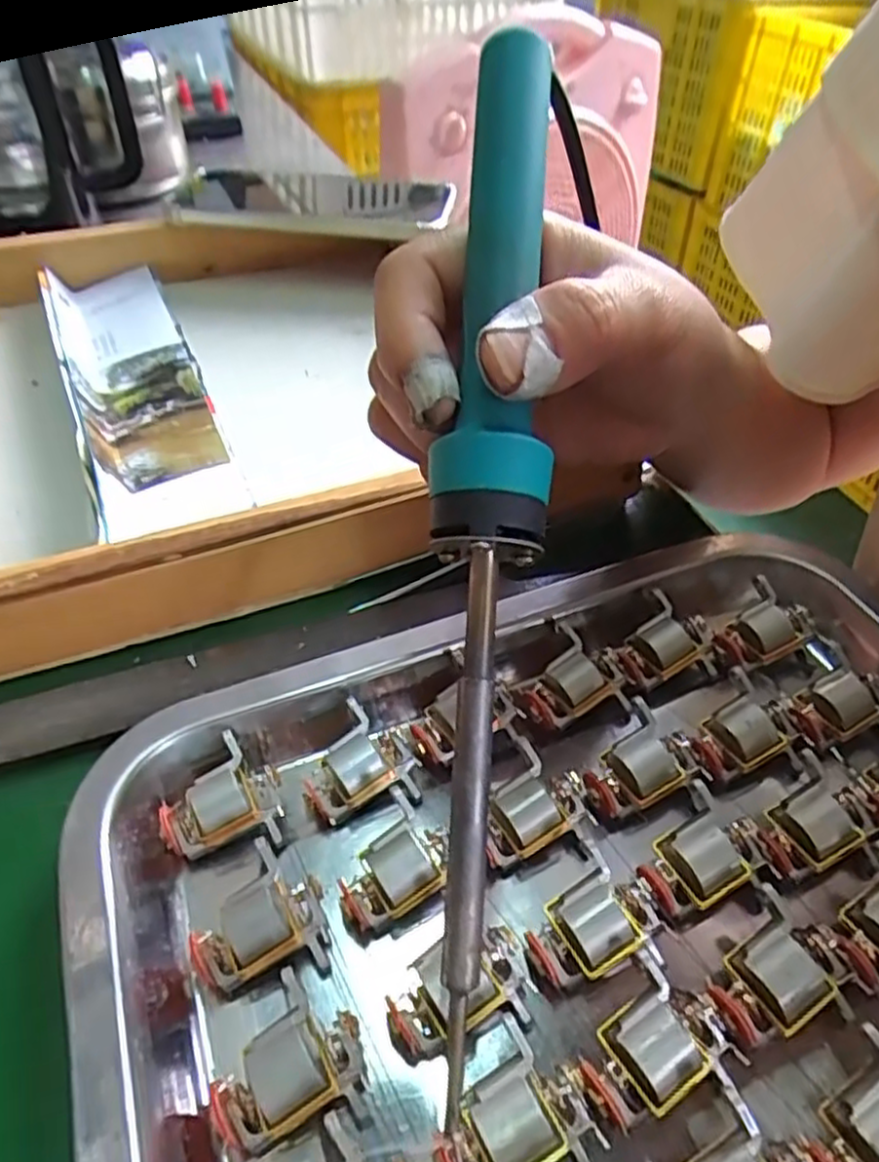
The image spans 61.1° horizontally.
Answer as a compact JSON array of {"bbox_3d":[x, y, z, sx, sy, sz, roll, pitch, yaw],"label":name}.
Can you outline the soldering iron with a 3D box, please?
[{"bbox_3d":[0.010,-0.011,0.169,0.024,0.024,0.241,3,82,1],"label":"soldering iron"}]

